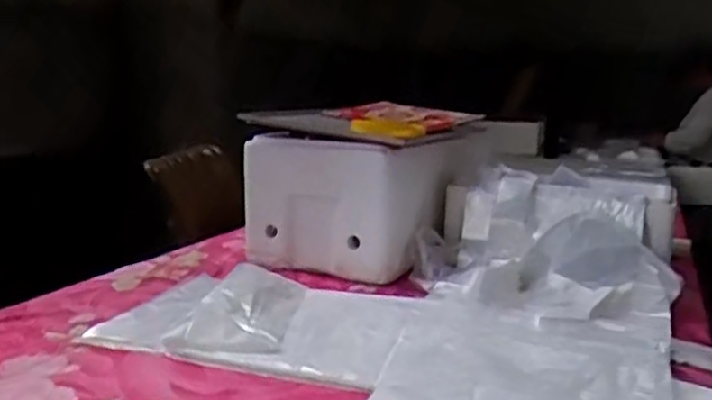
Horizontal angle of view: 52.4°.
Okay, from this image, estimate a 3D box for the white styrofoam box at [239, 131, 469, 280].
[{"bbox_3d":[0.005,0.002,1.349,0.293,0.240,0.338,10,13,31],"label":"white styrofoam box"}]

